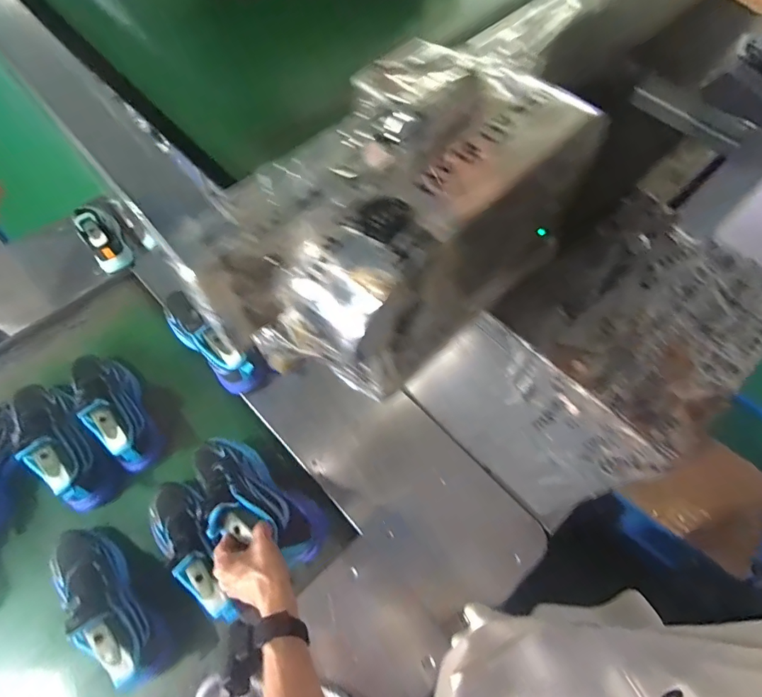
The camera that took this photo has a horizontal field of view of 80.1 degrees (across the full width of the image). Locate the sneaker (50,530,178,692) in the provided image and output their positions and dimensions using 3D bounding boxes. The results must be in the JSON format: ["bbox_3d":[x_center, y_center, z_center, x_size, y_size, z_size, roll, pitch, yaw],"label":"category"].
[{"bbox_3d":[-0.447,0.399,0.714,0.090,0.113,0.279,-40,71,-19],"label":"sneaker"}]

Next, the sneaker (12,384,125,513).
[{"bbox_3d":[-0.586,0.158,0.836,0.110,0.124,0.287,-37,71,-18],"label":"sneaker"}]

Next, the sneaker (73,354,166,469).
[{"bbox_3d":[-0.508,0.102,0.861,0.090,0.142,0.255,-34,70,-17],"label":"sneaker"}]

